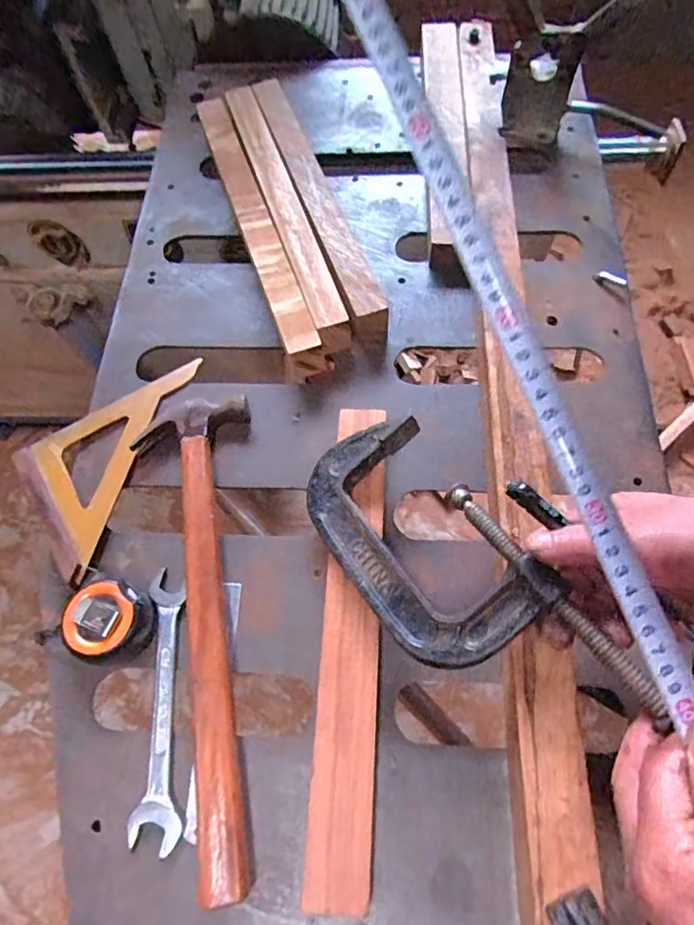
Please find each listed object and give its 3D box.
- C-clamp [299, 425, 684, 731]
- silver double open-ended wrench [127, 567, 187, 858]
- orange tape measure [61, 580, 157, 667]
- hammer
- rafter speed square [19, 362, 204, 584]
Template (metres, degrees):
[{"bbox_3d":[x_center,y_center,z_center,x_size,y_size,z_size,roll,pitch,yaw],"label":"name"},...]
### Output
[{"bbox_3d":[0.064,0.064,0.369,0.114,0.036,0.251,-41,55,-16],"label":"C-clamp"},{"bbox_3d":[-0.134,0.173,0.397,0.032,0.010,0.185,-4,68,1],"label":"silver double open-ended wrench"},{"bbox_3d":[-0.178,0.119,0.409,0.054,0.038,0.058,-1,68,2],"label":"orange tape measure"},{"bbox_3d":[-0.109,0.107,0.410,0.086,0.027,0.356,-9,68,-1],"label":"hammer"},{"bbox_3d":[-0.228,-0.015,0.480,0.106,0.024,0.219,14,70,8],"label":"rafter speed square"}]

